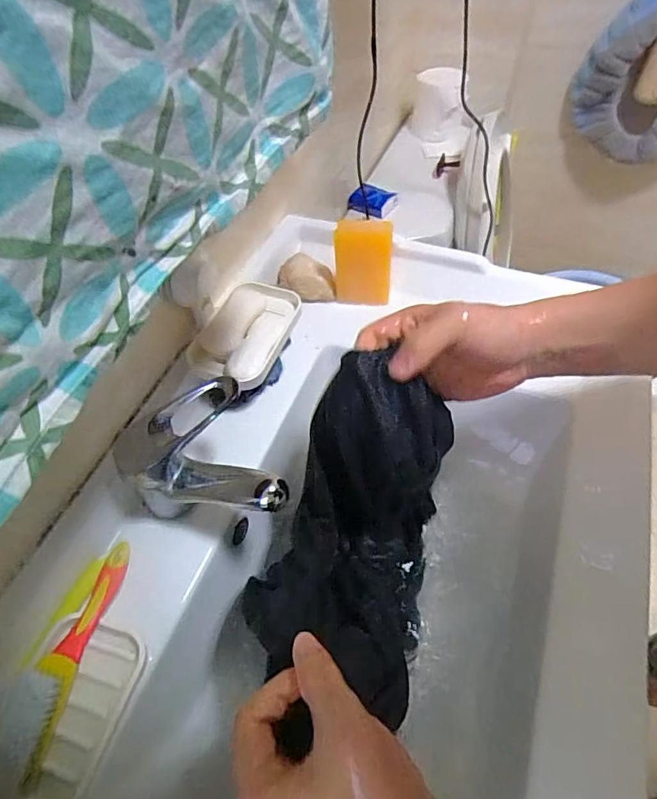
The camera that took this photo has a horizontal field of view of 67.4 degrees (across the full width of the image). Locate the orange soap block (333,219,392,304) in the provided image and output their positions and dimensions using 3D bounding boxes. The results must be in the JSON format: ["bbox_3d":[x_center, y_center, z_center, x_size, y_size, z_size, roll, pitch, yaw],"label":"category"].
[{"bbox_3d":[0.041,-0.160,0.582,0.063,0.103,0.025,3,53,6],"label":"orange soap block"}]

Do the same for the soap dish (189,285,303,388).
[{"bbox_3d":[-0.090,-0.077,0.526,0.091,0.030,0.136,13,55,13],"label":"soap dish"}]

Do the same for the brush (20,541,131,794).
[{"bbox_3d":[-0.199,0.193,0.378,0.027,0.031,0.164,9,54,10],"label":"brush"}]

